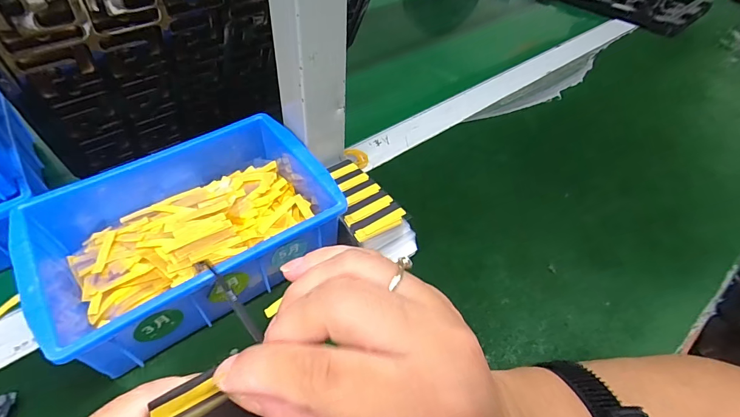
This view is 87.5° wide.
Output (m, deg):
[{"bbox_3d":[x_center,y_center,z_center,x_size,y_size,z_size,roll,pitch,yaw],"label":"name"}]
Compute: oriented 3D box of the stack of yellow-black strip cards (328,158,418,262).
[{"bbox_3d":[-0.010,0.005,0.333,0.050,0.041,0.104,-22,54,-24],"label":"stack of yellow-black strip cards"}]

